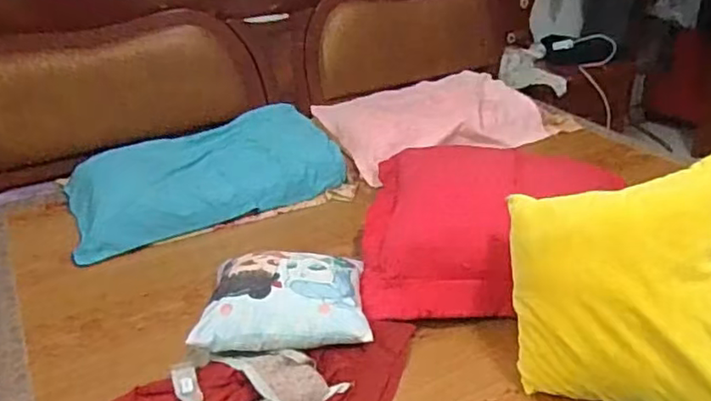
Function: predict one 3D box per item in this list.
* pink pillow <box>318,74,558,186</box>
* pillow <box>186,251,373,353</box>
[{"bbox_3d":[0.213,-0.251,1.891,0.609,0.109,0.428,-16,30,-23],"label":"pink pillow"},{"bbox_3d":[-0.126,0.173,1.105,0.278,0.068,0.229,-5,28,-3],"label":"pillow"}]

